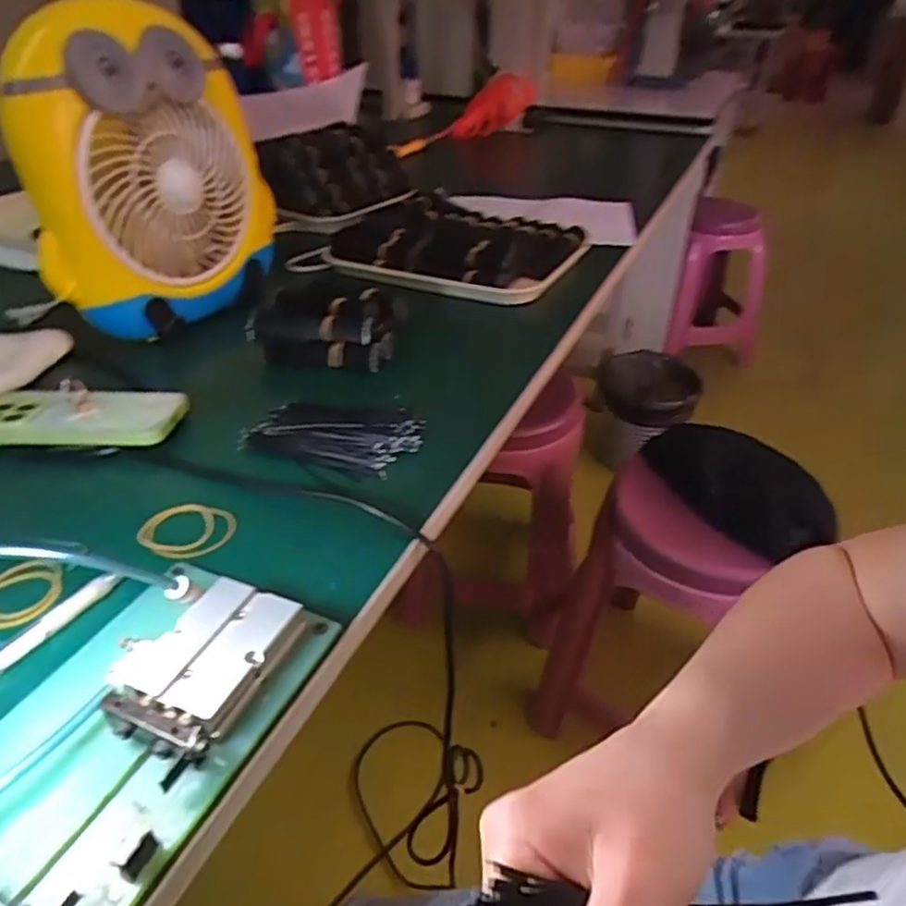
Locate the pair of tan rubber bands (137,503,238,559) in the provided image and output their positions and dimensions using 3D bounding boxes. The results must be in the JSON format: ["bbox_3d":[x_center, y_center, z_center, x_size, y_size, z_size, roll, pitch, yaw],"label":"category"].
[{"bbox_3d":[-0.180,0.052,0.450,0.064,0.005,0.048,7,37,8],"label":"pair of tan rubber bands"}]

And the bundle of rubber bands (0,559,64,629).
[{"bbox_3d":[-0.266,0.086,0.403,0.048,0.010,0.045,-17,40,-23],"label":"bundle of rubber bands"}]

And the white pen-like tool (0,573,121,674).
[{"bbox_3d":[-0.243,0.111,0.358,0.011,0.011,0.136,19,40,23],"label":"white pen-like tool"}]

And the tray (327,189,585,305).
[{"bbox_3d":[0.003,-0.265,0.841,0.284,0.046,0.214,22,41,26],"label":"tray"}]

